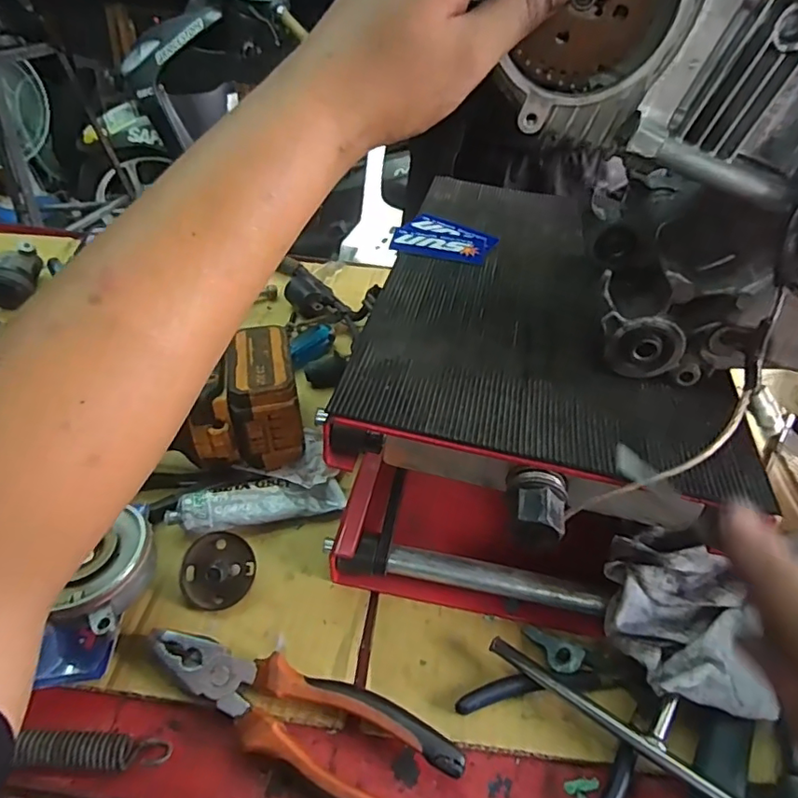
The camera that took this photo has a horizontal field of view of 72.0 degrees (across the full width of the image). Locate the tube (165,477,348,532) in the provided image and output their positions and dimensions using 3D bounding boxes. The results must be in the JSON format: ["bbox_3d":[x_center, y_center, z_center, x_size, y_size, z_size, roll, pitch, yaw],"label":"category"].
[{"bbox_3d":[-0.106,0.077,0.415,0.126,0.028,0.032,-10,43,-14],"label":"tube"}]

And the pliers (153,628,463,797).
[{"bbox_3d":[-0.058,0.181,0.314,0.194,0.029,0.052,20,44,18],"label":"pliers"}]

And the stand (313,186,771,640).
[{"bbox_3d":[0.094,-0.012,0.434,0.218,0.167,0.361,9,42,7],"label":"stand"}]

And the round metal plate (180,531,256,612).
[{"bbox_3d":[-0.123,0.117,0.374,0.047,0.010,0.049,3,69,-7],"label":"round metal plate"}]

